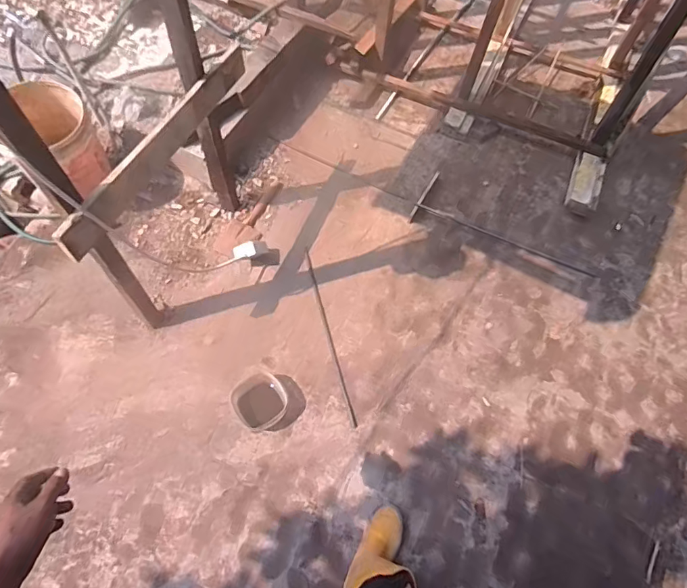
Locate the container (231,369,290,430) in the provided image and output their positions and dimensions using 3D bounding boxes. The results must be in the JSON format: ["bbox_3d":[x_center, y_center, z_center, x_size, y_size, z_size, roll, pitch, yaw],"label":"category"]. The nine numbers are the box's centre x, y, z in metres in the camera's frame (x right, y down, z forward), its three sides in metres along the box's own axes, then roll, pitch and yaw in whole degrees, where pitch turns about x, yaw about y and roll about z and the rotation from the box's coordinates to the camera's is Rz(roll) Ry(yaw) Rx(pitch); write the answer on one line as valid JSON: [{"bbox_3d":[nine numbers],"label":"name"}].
[{"bbox_3d":[-0.259,0.324,1.394,0.155,0.055,0.165,-28,67,-19],"label":"container"}]

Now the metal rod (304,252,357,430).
[{"bbox_3d":[-0.055,0.127,1.592,0.018,0.007,0.685,-12,63,-11],"label":"metal rod"}]

